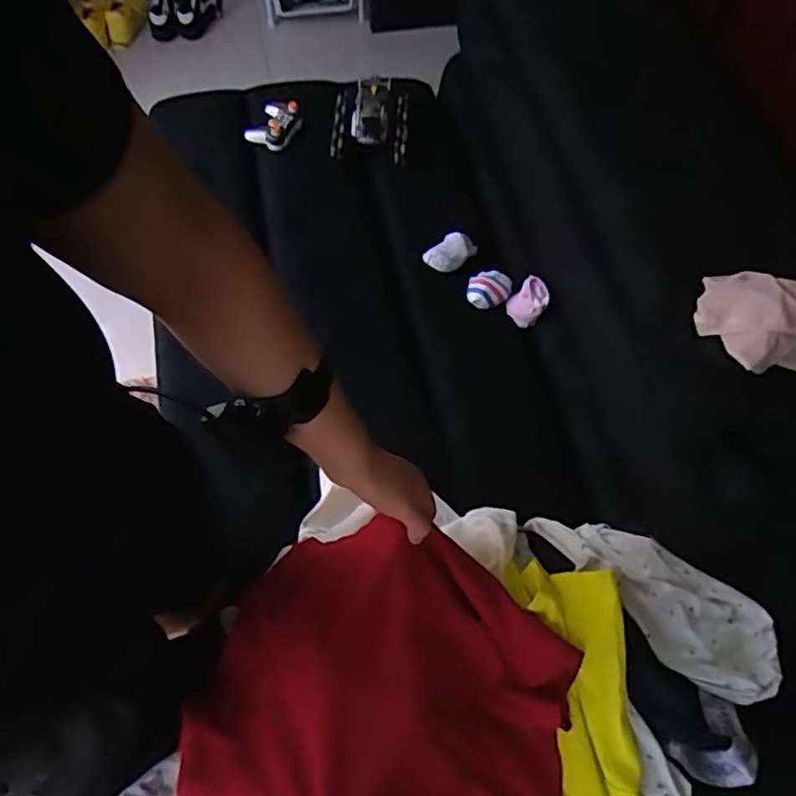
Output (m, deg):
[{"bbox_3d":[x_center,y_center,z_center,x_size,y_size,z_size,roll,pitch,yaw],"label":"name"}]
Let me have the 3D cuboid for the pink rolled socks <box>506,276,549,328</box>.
[{"bbox_3d":[0.245,-0.176,1.149,0.063,0.089,0.037,44,36,17],"label":"pink rolled socks"}]

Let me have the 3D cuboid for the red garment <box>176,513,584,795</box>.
[{"bbox_3d":[-0.003,0.287,0.601,0.357,0.071,0.283,16,64,6],"label":"red garment"}]

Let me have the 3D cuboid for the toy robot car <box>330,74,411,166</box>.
[{"bbox_3d":[-0.056,-0.579,1.286,0.152,0.065,0.200,3,64,0],"label":"toy robot car"}]

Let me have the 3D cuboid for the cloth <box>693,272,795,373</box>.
[{"bbox_3d":[0.470,-0.092,0.785,0.168,0.047,0.143,21,65,8],"label":"cloth"}]

